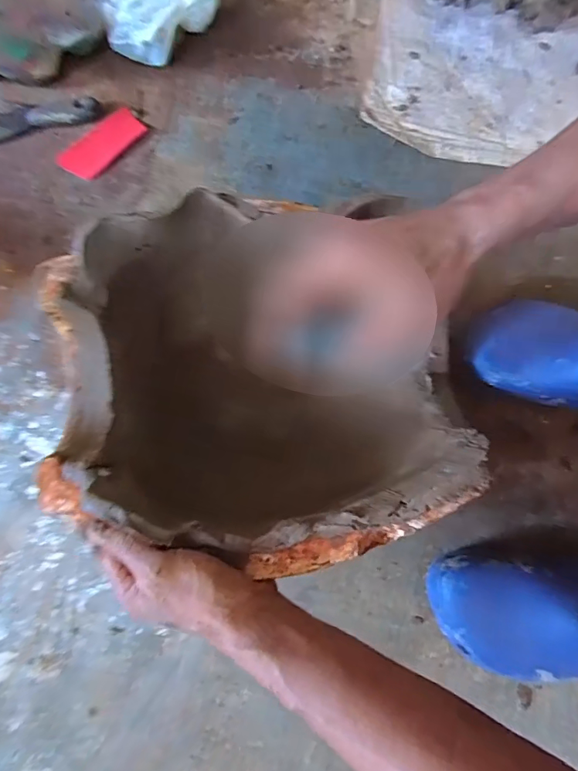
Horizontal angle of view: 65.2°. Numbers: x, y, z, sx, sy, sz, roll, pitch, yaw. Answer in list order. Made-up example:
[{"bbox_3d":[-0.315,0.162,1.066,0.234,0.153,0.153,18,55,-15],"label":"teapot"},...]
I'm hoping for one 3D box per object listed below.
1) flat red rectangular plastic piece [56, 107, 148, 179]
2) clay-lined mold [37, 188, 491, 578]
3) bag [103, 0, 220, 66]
[{"bbox_3d":[-0.231,-0.299,0.561,0.108,0.008,0.052,-44,82,-9],"label":"flat red rectangular plastic piece"},{"bbox_3d":[-0.022,0.011,0.379,0.328,0.125,0.258,-1,78,-1],"label":"clay-lined mold"},{"bbox_3d":[-0.165,-0.454,0.565,0.140,0.071,0.096,14,78,2],"label":"bag"}]

